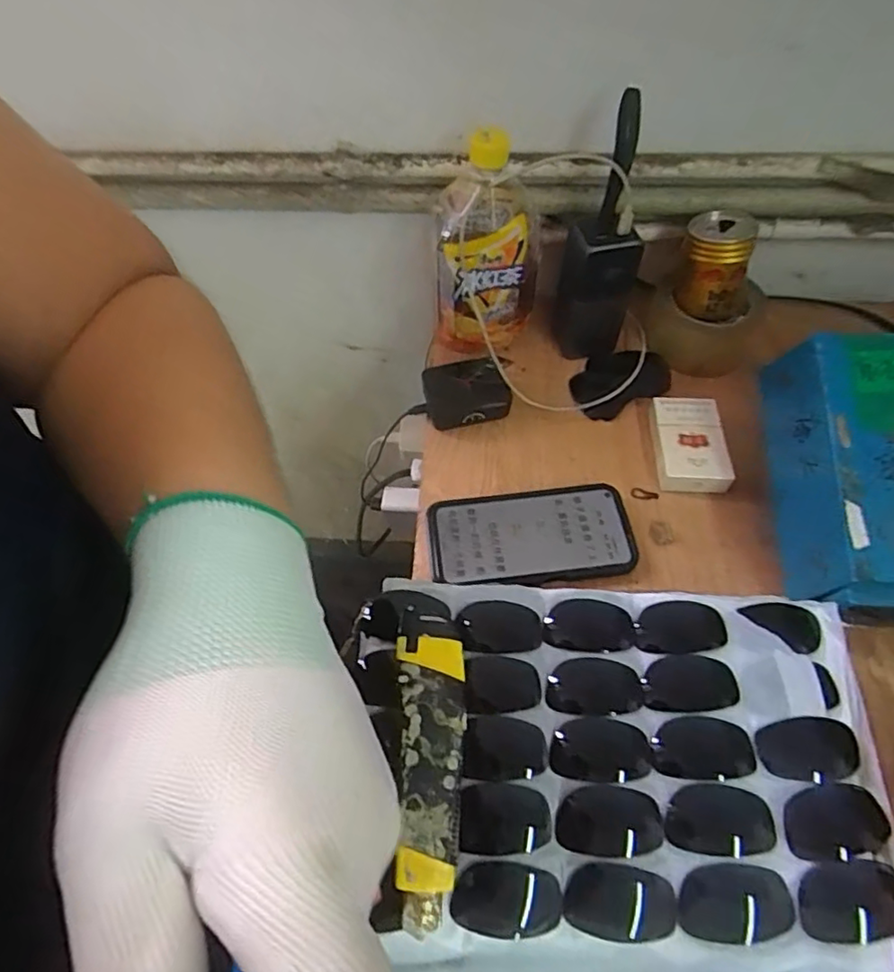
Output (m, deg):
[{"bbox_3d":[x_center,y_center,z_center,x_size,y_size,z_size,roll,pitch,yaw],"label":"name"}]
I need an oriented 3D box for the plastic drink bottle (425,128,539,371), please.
[{"bbox_3d":[0.036,-0.220,0.553,0.093,0.207,0.096,6,57,5],"label":"plastic drink bottle"}]

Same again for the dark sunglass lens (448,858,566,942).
[{"bbox_3d":[0.034,0.225,0.329,0.060,0.011,0.035,14,68,-6],"label":"dark sunglass lens"}]

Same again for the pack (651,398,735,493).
[{"bbox_3d":[0.213,-0.038,0.535,0.056,0.028,0.086,-1,57,1],"label":"pack"}]

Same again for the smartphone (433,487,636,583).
[{"bbox_3d":[0.069,0.042,0.497,0.162,0.014,0.081,-4,57,-1],"label":"smartphone"}]

